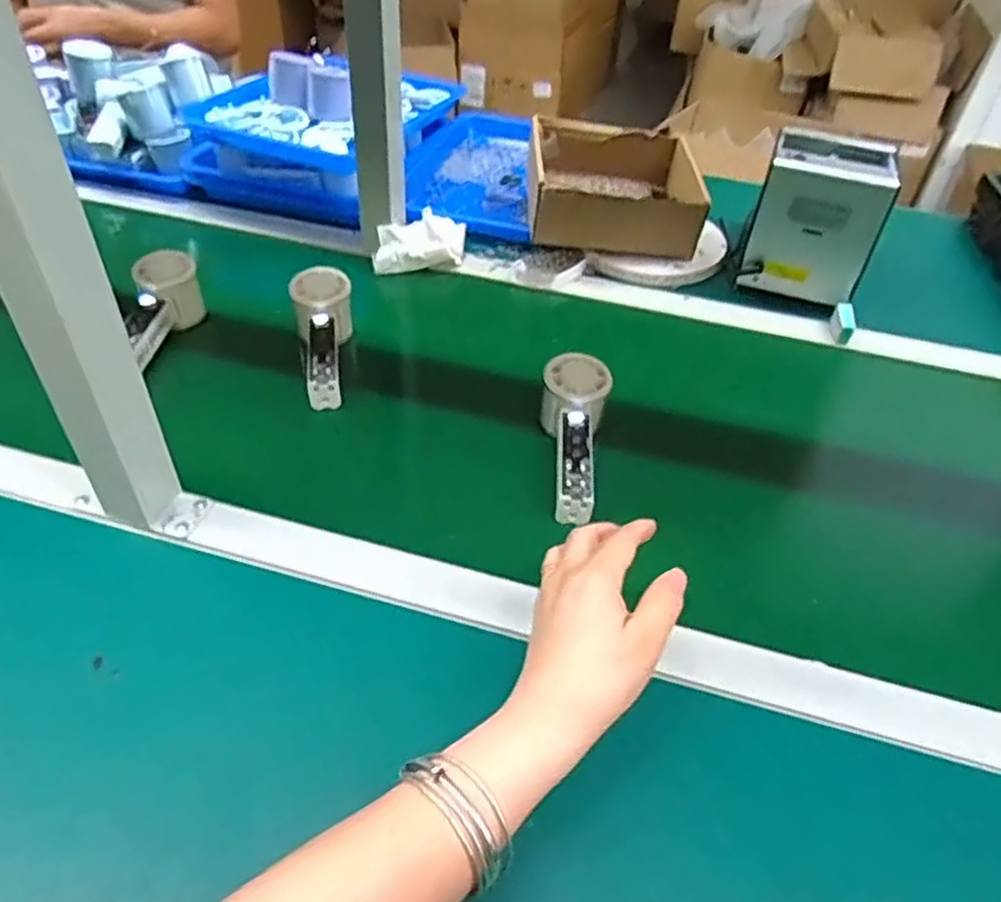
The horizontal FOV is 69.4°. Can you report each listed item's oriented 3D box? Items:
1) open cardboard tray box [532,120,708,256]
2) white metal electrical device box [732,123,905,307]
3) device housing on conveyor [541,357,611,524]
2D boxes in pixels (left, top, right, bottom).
[{"bbox_3d":[0.136,-0.323,0.876,0.194,0.075,0.208,3,45,-3],"label":"open cardboard tray box"},{"bbox_3d":[0.347,-0.261,0.798,0.124,0.134,0.128,20,47,13],"label":"white metal electrical device box"},{"bbox_3d":[0.062,-0.008,0.596,0.054,0.051,0.151,3,58,1],"label":"device housing on conveyor"}]

